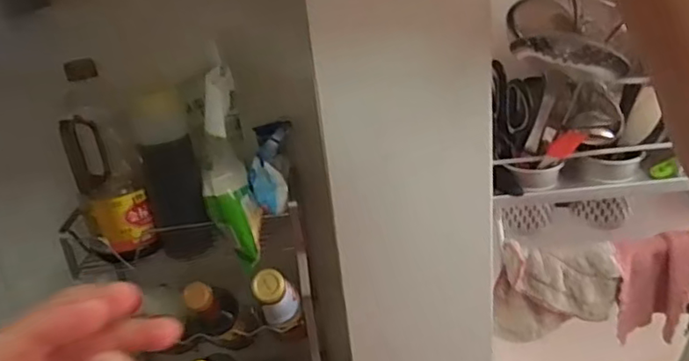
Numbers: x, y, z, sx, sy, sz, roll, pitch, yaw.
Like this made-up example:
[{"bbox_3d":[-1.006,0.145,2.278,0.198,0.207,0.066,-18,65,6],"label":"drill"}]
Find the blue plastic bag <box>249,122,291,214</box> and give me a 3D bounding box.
[{"bbox_3d":[-0.098,-0.014,0.754,0.055,0.114,0.030,-1,-8,13],"label":"blue plastic bag"}]

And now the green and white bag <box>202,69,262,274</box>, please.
[{"bbox_3d":[-0.138,-0.011,0.684,0.060,0.222,0.074,-15,25,-16],"label":"green and white bag"}]

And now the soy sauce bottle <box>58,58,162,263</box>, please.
[{"bbox_3d":[-0.293,-0.019,0.724,0.074,0.242,0.067,4,27,24],"label":"soy sauce bottle"}]

